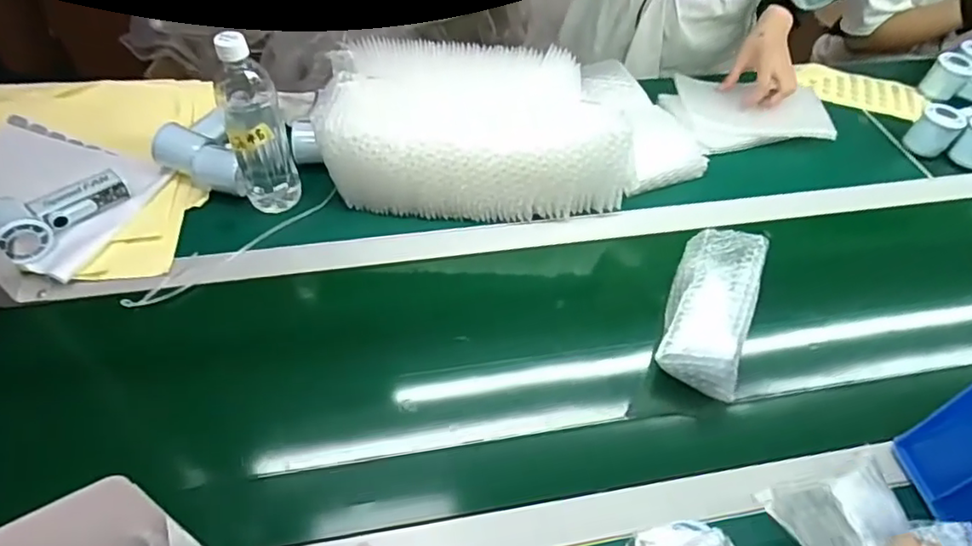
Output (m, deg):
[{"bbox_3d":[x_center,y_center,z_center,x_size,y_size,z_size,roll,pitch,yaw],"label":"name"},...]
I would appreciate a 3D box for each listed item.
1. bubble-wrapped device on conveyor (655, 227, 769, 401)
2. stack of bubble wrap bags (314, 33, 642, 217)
[{"bbox_3d":[0.245,0.029,0.649,0.083,0.045,0.199,18,53,10],"label":"bubble-wrapped device on conveyor"},{"bbox_3d":[-0.007,-0.192,0.778,0.383,0.121,0.213,4,52,0],"label":"stack of bubble wrap bags"}]

